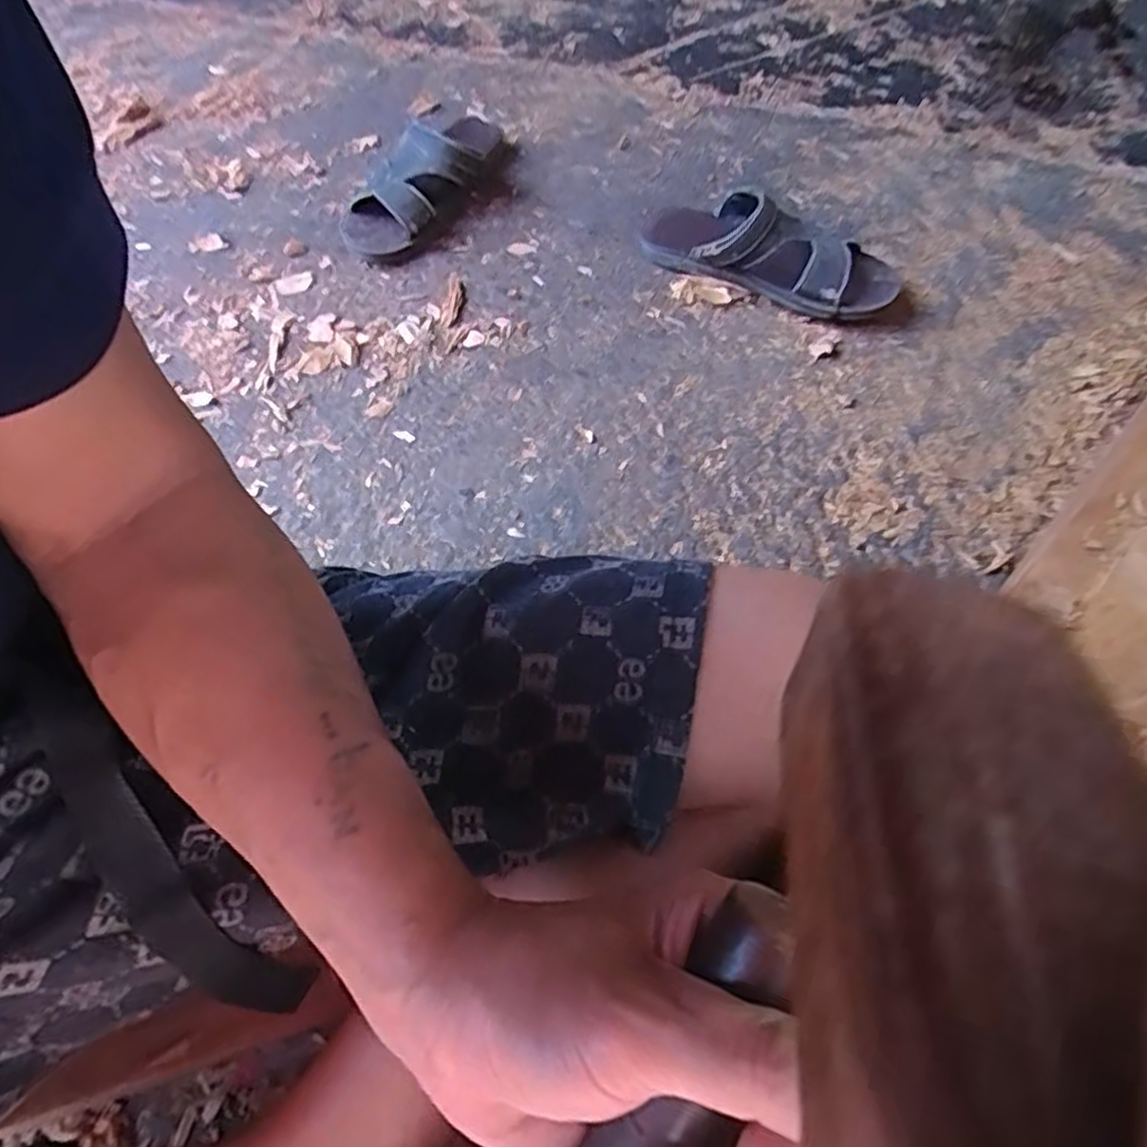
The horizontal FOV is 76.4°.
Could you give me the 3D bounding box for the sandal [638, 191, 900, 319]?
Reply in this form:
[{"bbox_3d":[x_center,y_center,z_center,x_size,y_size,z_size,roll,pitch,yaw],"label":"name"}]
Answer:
[{"bbox_3d":[0.177,-0.309,0.671,0.245,0.080,0.095,27,64,19],"label":"sandal"}]

